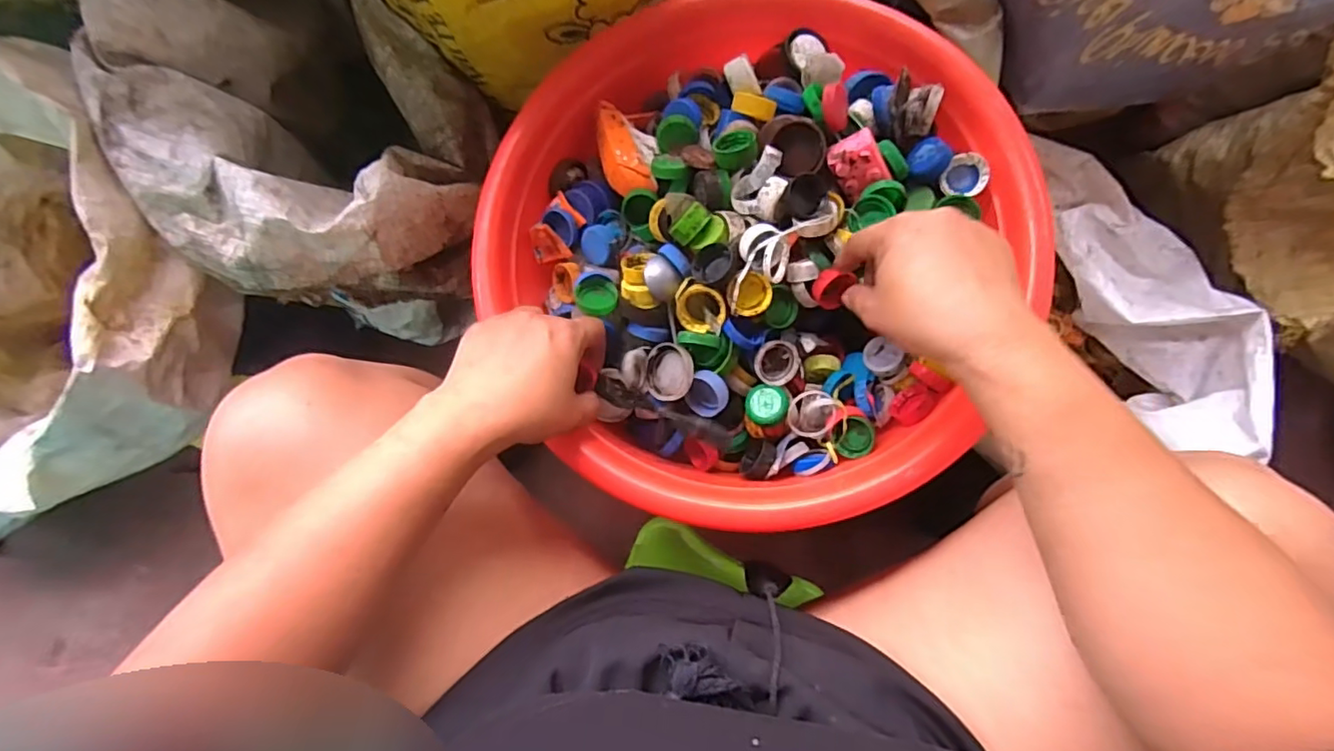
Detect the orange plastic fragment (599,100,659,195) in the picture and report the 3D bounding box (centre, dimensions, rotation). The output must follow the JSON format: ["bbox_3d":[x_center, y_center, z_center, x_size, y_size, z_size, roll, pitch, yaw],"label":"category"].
[{"bbox_3d":[-0.036,-0.173,0.451,0.030,0.032,0.085,-23,82,3],"label":"orange plastic fragment"}]

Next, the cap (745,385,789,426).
[{"bbox_3d":[0.071,0.021,0.418,0.028,0.011,0.028,4,84,6],"label":"cap"}]

